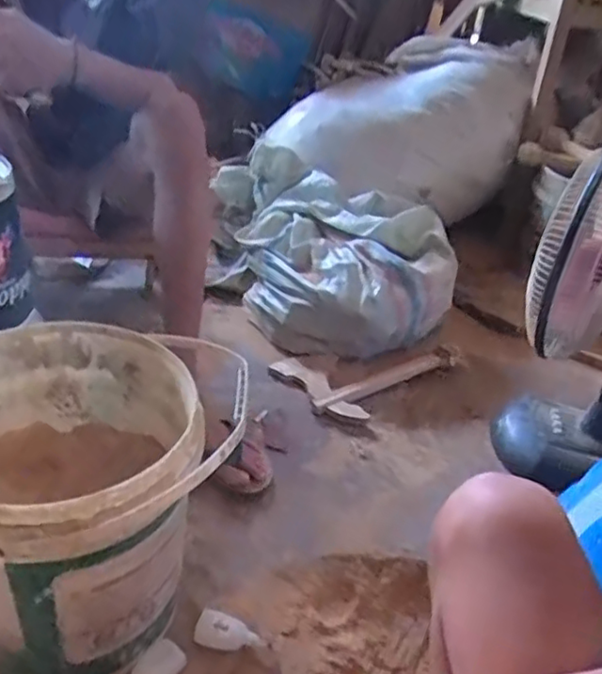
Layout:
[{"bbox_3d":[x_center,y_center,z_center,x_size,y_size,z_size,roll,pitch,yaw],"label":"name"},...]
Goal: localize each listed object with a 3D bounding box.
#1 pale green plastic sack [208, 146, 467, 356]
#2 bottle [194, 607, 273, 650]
[{"bbox_3d":[0.050,-0.190,1.519,0.612,0.308,0.440,7,30,1],"label":"pale green plastic sack"},{"bbox_3d":[-0.088,0.380,0.807,0.095,0.025,0.036,14,31,13],"label":"bottle"}]

